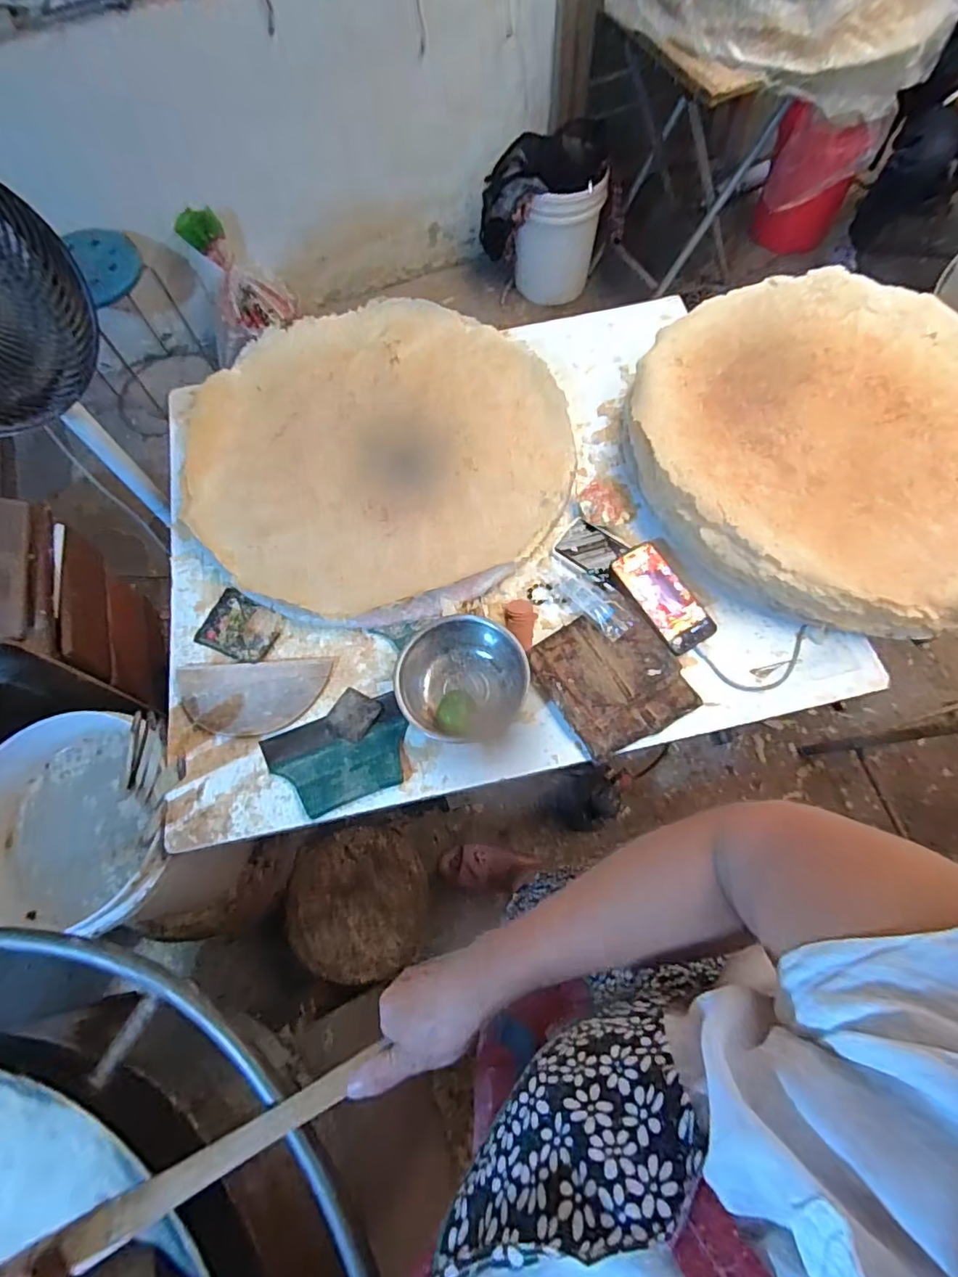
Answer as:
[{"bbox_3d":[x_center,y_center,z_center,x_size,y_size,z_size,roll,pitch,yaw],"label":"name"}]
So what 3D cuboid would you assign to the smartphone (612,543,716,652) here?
[{"bbox_3d":[0.253,-0.059,0.769,0.074,0.014,0.160,-28,73,-9],"label":"smartphone"}]

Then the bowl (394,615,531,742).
[{"bbox_3d":[-0.021,0.056,0.720,0.165,0.068,0.154,-1,67,2],"label":"bowl"}]

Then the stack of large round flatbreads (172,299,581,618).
[{"bbox_3d":[-0.157,-0.306,0.880,0.575,0.036,0.593,-8,67,-1],"label":"stack of large round flatbreads"}]

